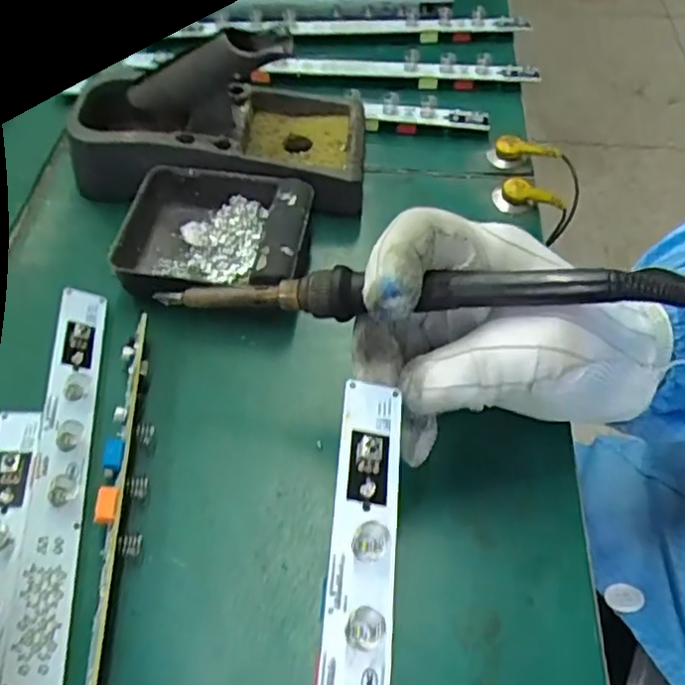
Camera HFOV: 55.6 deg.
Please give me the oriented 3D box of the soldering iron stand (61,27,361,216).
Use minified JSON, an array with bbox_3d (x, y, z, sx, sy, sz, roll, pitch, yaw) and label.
[{"bbox_3d":[-0.069,-0.134,0.374,0.166,0.078,0.088,3,54,3],"label":"soldering iron stand"}]

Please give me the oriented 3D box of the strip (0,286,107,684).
[{"bbox_3d":[-0.115,0.093,0.250,0.021,0.008,0.288,8,53,-22],"label":"strip"}]

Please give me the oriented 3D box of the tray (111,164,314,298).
[{"bbox_3d":[-0.069,-0.056,0.347,0.102,0.034,0.090,3,54,3],"label":"tray"}]

